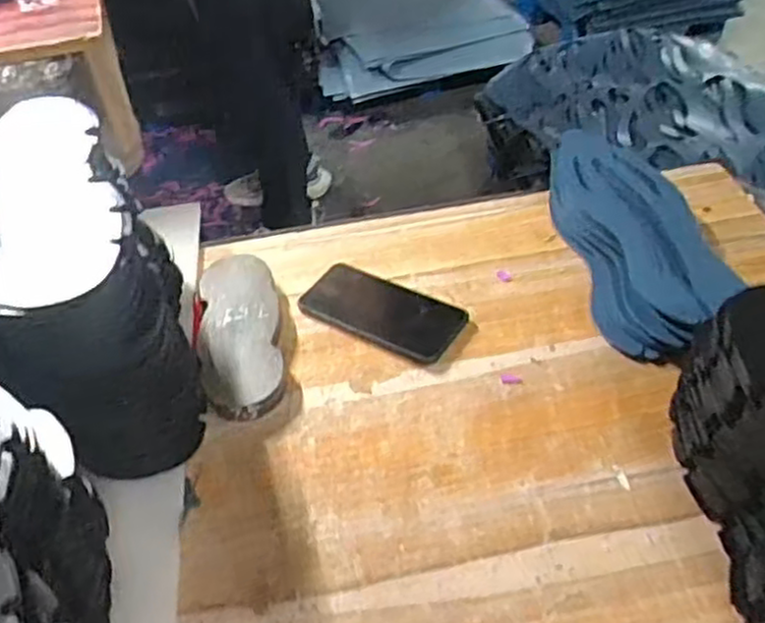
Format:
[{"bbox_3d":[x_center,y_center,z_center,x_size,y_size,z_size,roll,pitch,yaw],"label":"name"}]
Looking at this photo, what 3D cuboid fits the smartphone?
[{"bbox_3d":[0.001,-0.003,0.737,0.161,0.007,0.080,23,51,25],"label":"smartphone"}]

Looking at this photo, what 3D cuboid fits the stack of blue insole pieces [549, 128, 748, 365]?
[{"bbox_3d":[0.251,-0.071,0.739,0.111,0.061,0.306,-6,45,-2],"label":"stack of blue insole pieces"}]

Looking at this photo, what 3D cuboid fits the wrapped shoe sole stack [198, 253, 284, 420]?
[{"bbox_3d":[-0.138,0.013,0.720,0.074,0.024,0.222,-9,45,-5],"label":"wrapped shoe sole stack"}]

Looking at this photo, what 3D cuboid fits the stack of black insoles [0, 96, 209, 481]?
[{"bbox_3d":[-0.248,-0.022,0.628,0.126,0.193,0.259,-15,46,-11],"label":"stack of black insoles"}]

